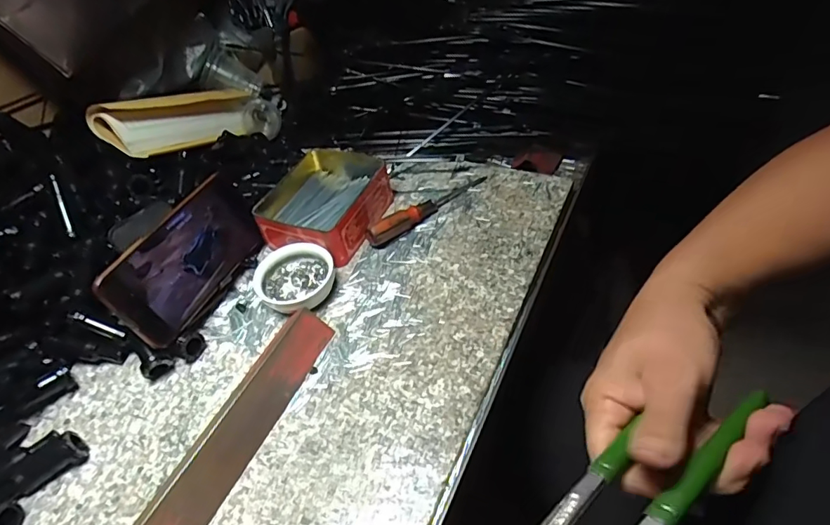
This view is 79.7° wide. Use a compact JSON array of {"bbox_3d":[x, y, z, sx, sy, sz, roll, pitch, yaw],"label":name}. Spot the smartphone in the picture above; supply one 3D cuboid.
[{"bbox_3d":[-0.200,-0.010,0.456,0.013,0.079,0.175,-15,34,33],"label":"smartphone"}]

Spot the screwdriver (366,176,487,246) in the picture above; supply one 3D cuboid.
[{"bbox_3d":[0.015,-0.063,0.513,0.151,0.021,0.017,-37,50,-22],"label":"screwdriver"}]

